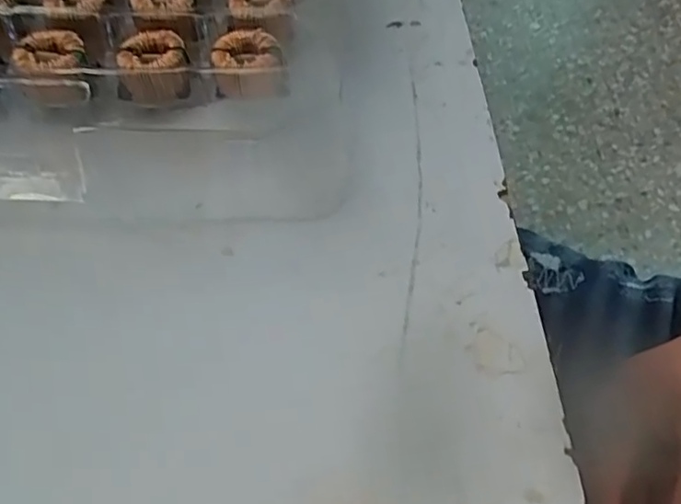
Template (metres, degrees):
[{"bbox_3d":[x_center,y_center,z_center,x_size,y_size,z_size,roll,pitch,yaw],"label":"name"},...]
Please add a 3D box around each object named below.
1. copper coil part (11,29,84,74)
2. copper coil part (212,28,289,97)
[{"bbox_3d":[-0.112,-0.077,0.238,0.024,0.005,0.024,-14,60,-8],"label":"copper coil part"},{"bbox_3d":[-0.035,-0.073,0.239,0.026,0.012,0.024,-12,60,-7],"label":"copper coil part"}]

